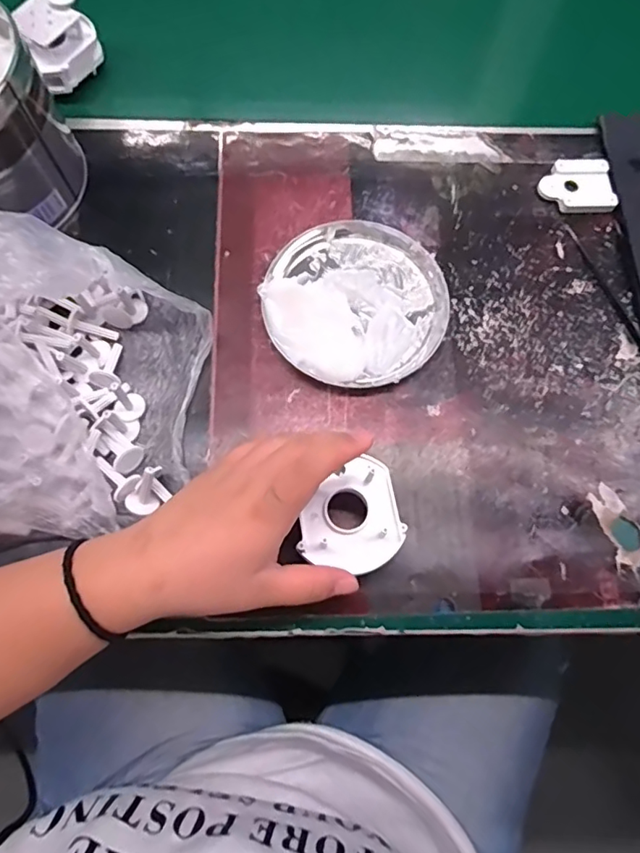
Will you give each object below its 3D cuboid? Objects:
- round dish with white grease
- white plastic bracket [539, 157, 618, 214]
[{"bbox_3d":[0.025,-0.092,0.367,0.125,0.022,0.127,1,72,-2],"label":"round dish with white grease"},{"bbox_3d":[0.199,-0.188,0.407,0.055,0.007,0.047,0,72,-2],"label":"white plastic bracket"}]

